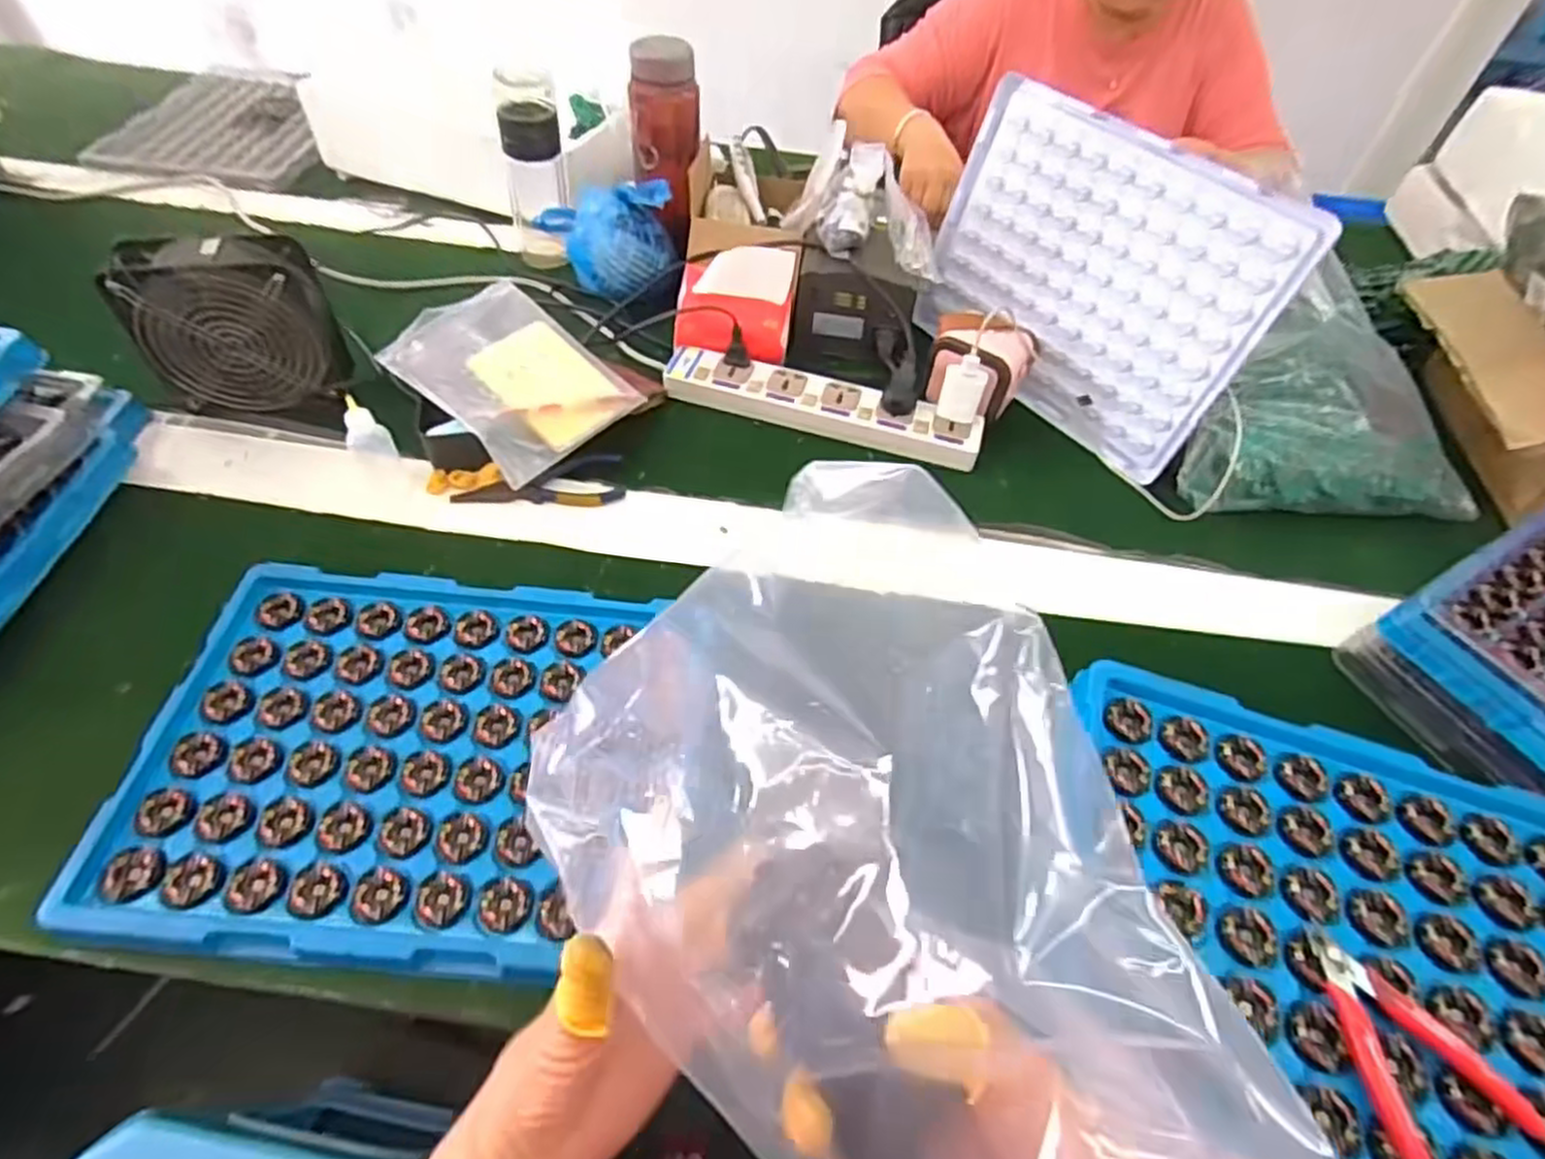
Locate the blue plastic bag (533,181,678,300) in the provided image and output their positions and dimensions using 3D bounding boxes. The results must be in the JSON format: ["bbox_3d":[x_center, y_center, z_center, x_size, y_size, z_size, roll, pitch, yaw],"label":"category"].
[{"bbox_3d":[-0.193,-0.379,0.848,0.158,0.090,0.096,3,54,1],"label":"blue plastic bag"}]

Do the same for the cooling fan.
[{"bbox_3d":[-0.488,-0.235,0.683,0.150,0.125,0.074,-12,55,-10],"label":"cooling fan"}]

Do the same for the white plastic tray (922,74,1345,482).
[{"bbox_3d":[0.308,-0.297,0.746,0.017,0.259,0.346,-20,54,-38],"label":"white plastic tray"}]

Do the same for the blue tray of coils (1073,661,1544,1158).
[{"bbox_3d":[0.356,0.216,0.435,0.358,0.035,0.275,18,54,9],"label":"blue tray of coils"}]

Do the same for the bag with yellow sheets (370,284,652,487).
[{"bbox_3d":[-0.240,-0.189,0.681,0.197,0.024,0.141,40,64,13],"label":"bag with yellow sheets"}]

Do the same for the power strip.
[{"bbox_3d":[0.048,-0.175,0.761,0.321,0.031,0.071,13,55,10],"label":"power strip"}]

